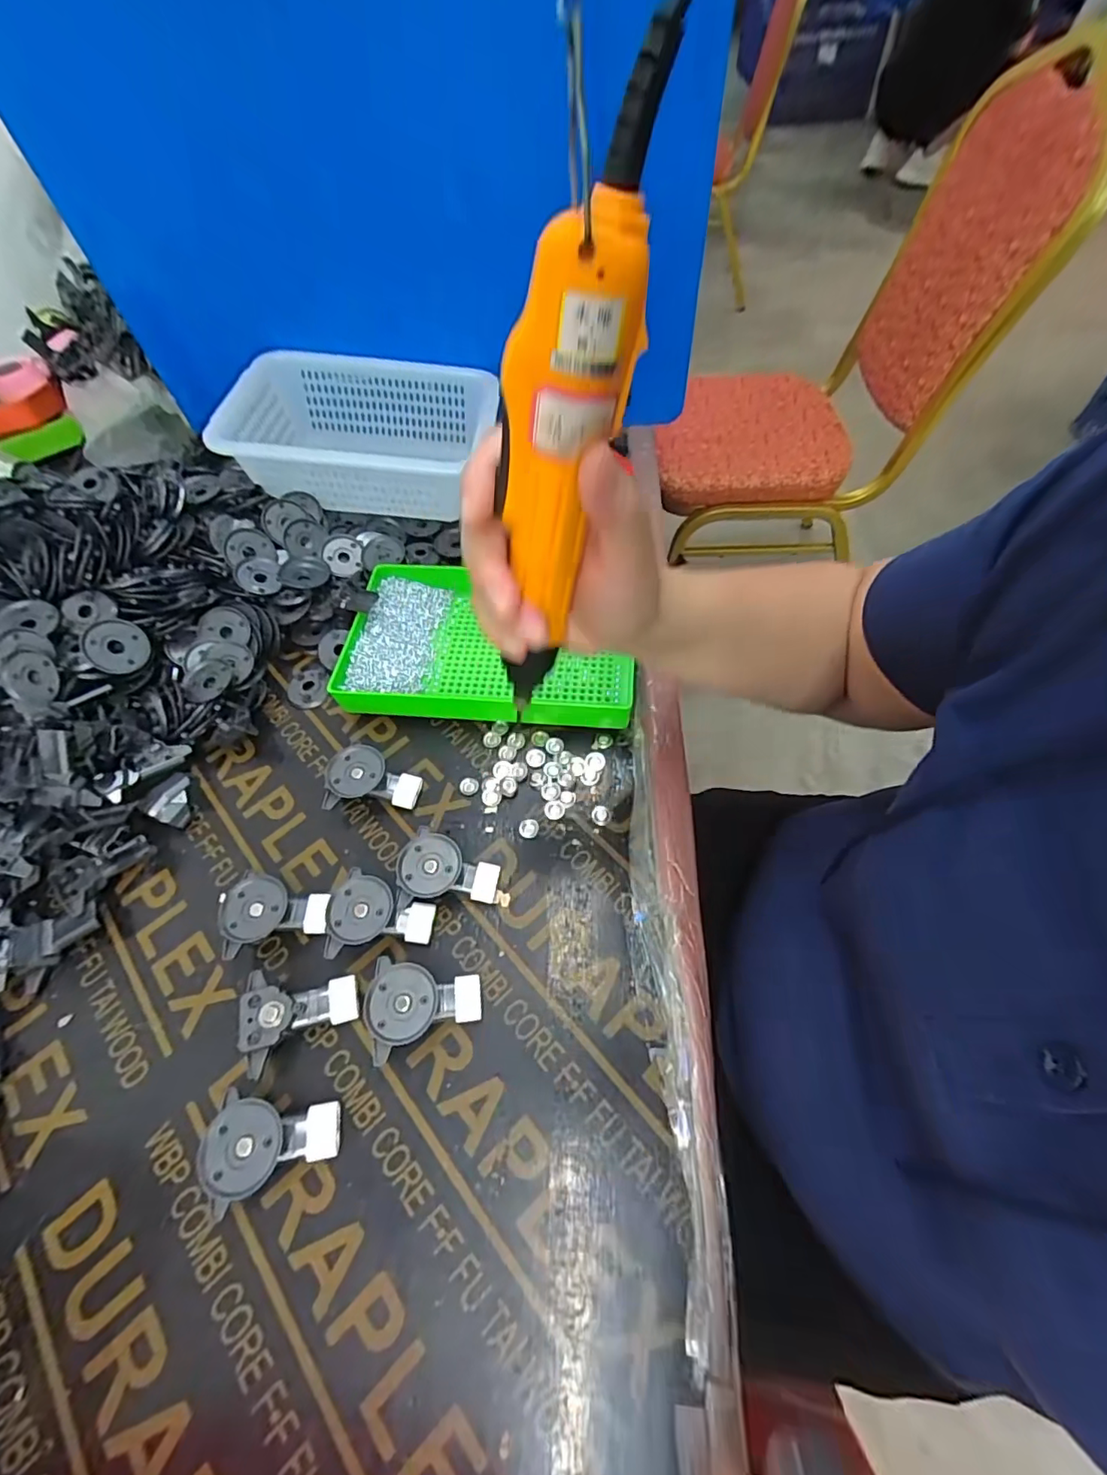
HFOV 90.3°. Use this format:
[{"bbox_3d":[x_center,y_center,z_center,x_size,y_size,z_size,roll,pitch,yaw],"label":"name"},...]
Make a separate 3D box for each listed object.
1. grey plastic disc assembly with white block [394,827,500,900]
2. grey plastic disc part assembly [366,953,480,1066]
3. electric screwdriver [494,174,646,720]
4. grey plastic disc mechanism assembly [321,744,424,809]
[{"bbox_3d":[-0.074,0.097,0.385,0.064,0.030,0.044,21,62,16],"label":"grey plastic disc assembly with white block"},{"bbox_3d":[-0.080,0.168,0.340,0.065,0.028,0.053,-1,58,4],"label":"grey plastic disc part assembly"},{"bbox_3d":[-0.002,-0.092,0.236,0.034,0.201,0.030,-27,59,-29],"label":"electric screwdriver"},{"bbox_3d":[-0.138,0.034,0.428,0.067,0.030,0.047,2,58,5],"label":"grey plastic disc mechanism assembly"}]

